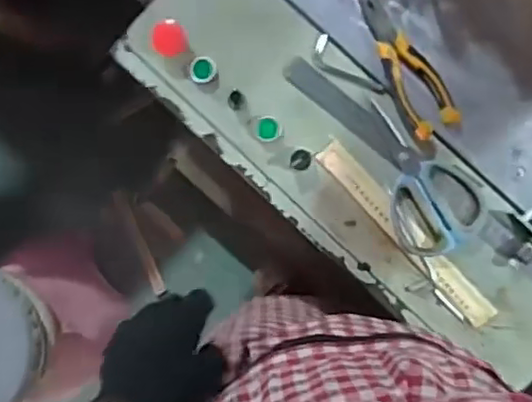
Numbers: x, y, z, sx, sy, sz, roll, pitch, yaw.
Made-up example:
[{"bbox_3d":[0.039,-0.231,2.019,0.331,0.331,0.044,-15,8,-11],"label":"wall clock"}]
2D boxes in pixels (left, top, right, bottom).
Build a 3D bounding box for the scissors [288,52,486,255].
[{"bbox_3d":[0.132,-0.062,0.703,0.094,0.007,0.262,-36,87,6],"label":"scissors"}]

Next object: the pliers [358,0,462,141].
[{"bbox_3d":[0.139,-0.153,0.686,0.051,0.022,0.183,-33,87,6],"label":"pliers"}]

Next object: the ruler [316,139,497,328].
[{"bbox_3d":[0.153,0.034,0.705,0.033,0.008,0.253,-43,86,6],"label":"ruler"}]

